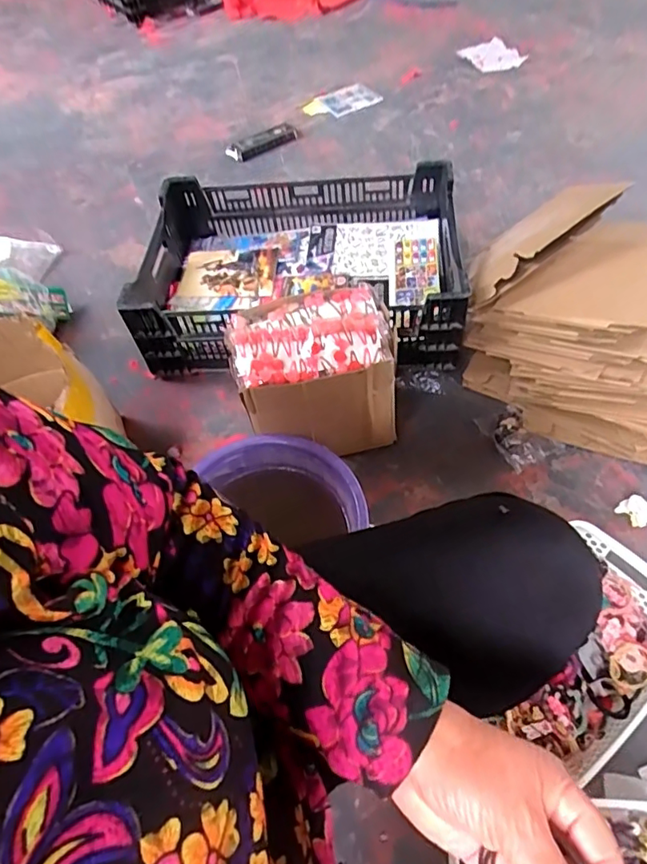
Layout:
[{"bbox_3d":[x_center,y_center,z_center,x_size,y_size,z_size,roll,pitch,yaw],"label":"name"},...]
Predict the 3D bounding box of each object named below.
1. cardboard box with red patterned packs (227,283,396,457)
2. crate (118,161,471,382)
[{"bbox_3d":[-0.015,-0.089,0.849,0.233,0.213,0.174,-14,55,-3],"label":"cardboard box with red patterned packs"},{"bbox_3d":[-0.052,-0.320,1.034,0.601,0.156,0.389,1,56,4],"label":"crate"}]

